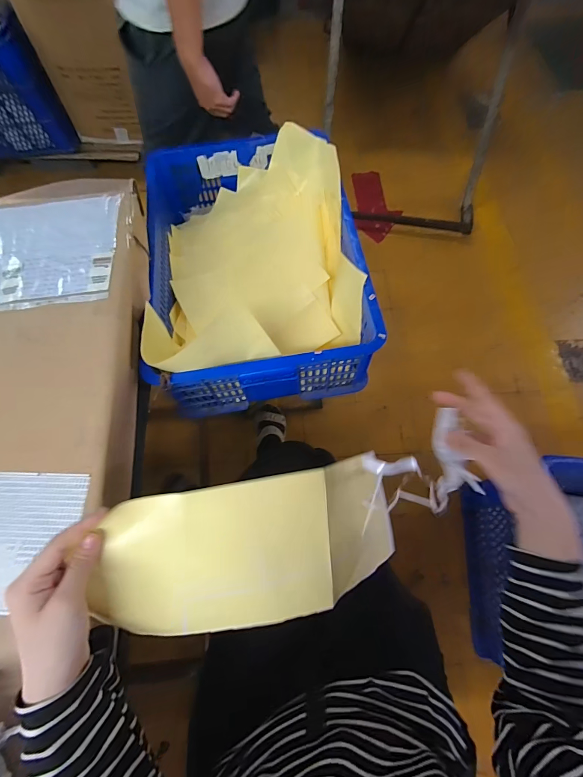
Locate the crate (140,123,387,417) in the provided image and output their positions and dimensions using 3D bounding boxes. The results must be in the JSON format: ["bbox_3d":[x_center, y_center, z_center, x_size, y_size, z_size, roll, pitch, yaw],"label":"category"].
[{"bbox_3d":[-0.076,-0.275,0.744,0.390,0.183,0.589,-8,68,-2],"label":"crate"}]

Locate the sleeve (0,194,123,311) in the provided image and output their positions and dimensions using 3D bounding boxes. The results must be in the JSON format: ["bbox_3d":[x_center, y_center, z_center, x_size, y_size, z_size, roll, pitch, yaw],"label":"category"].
[{"bbox_3d":[-0.449,-0.230,0.581,0.303,0.010,0.223,-8,69,-2],"label":"sleeve"}]

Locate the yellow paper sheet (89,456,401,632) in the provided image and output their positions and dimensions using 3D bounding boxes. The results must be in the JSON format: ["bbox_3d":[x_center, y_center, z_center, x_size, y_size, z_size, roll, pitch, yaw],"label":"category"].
[{"bbox_3d":[-0.011,0.177,0.417,0.385,0.083,0.163,3,91,-22],"label":"yellow paper sheet"}]

